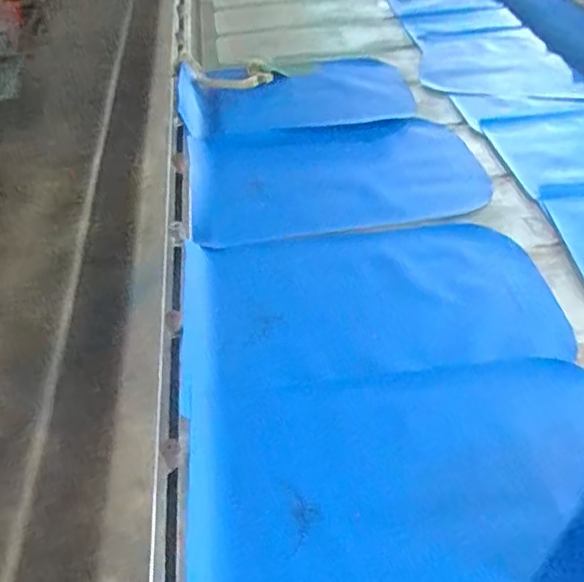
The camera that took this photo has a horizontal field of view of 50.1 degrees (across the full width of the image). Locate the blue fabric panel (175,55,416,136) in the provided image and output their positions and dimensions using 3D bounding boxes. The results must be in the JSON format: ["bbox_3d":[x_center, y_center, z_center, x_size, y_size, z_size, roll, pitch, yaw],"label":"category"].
[{"bbox_3d":[0.004,-0.500,1.571,0.570,0.056,0.397,-8,43,-5],"label":"blue fabric panel"}]

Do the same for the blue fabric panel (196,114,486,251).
[{"bbox_3d":[0.093,-0.253,1.307,0.590,0.043,0.384,-7,43,-4],"label":"blue fabric panel"}]

